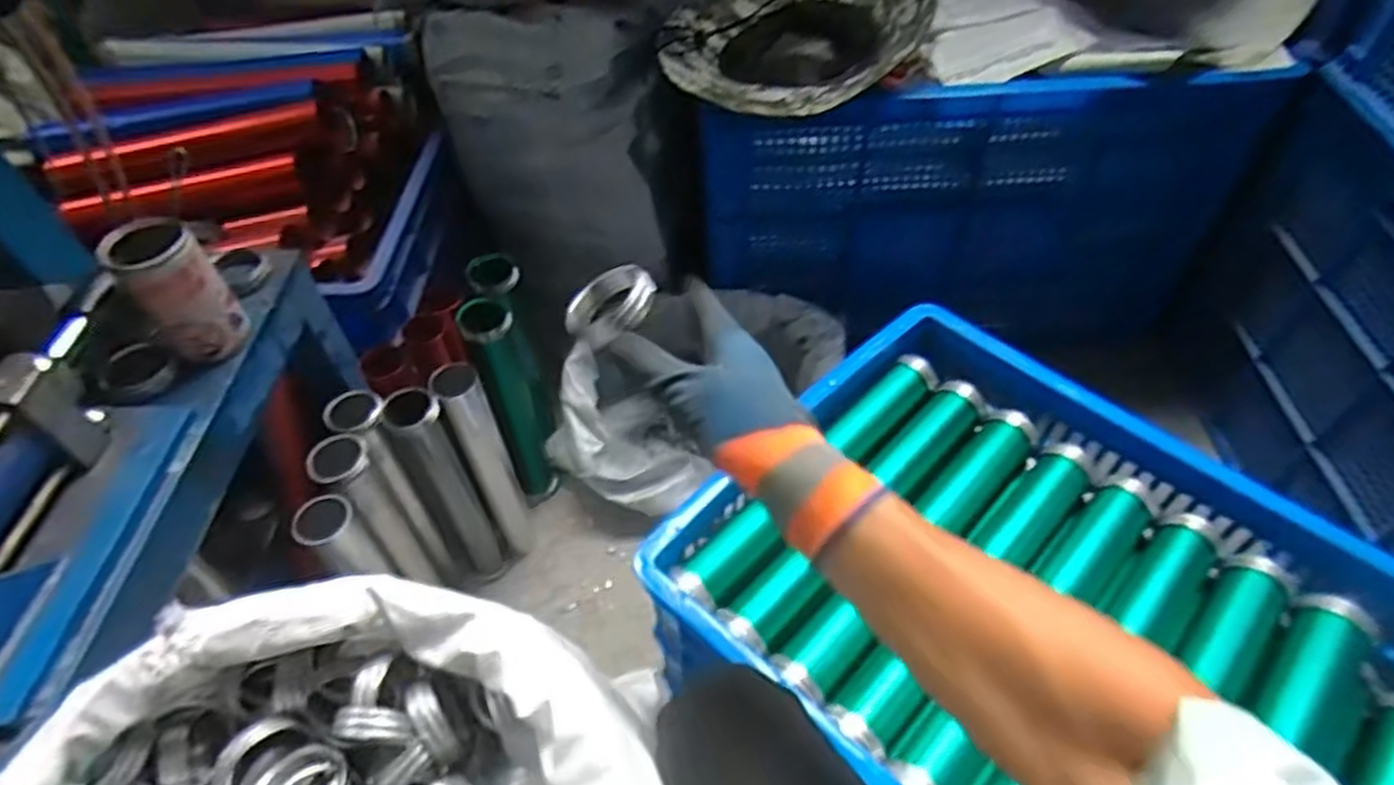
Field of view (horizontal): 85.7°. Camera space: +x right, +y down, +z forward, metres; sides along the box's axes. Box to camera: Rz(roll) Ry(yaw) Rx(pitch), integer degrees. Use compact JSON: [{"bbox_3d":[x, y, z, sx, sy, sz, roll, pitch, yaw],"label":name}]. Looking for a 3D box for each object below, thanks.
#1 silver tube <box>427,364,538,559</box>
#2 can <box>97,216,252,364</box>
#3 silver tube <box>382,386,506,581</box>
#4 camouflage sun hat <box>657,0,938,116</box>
[{"bbox_3d":[-0.258,0.093,0.950,0.051,0.336,0.056,-13,51,-8],"label":"silver tube"},{"bbox_3d":[-0.433,-0.086,0.631,0.067,0.109,0.062,-1,50,2],"label":"can"},{"bbox_3d":[-0.308,0.125,0.950,0.058,0.351,0.065,-21,52,-15],"label":"silver tube"},{"bbox_3d":[0.115,-0.459,0.955,0.302,0.121,0.310,-1,50,2],"label":"camouflage sun hat"}]

